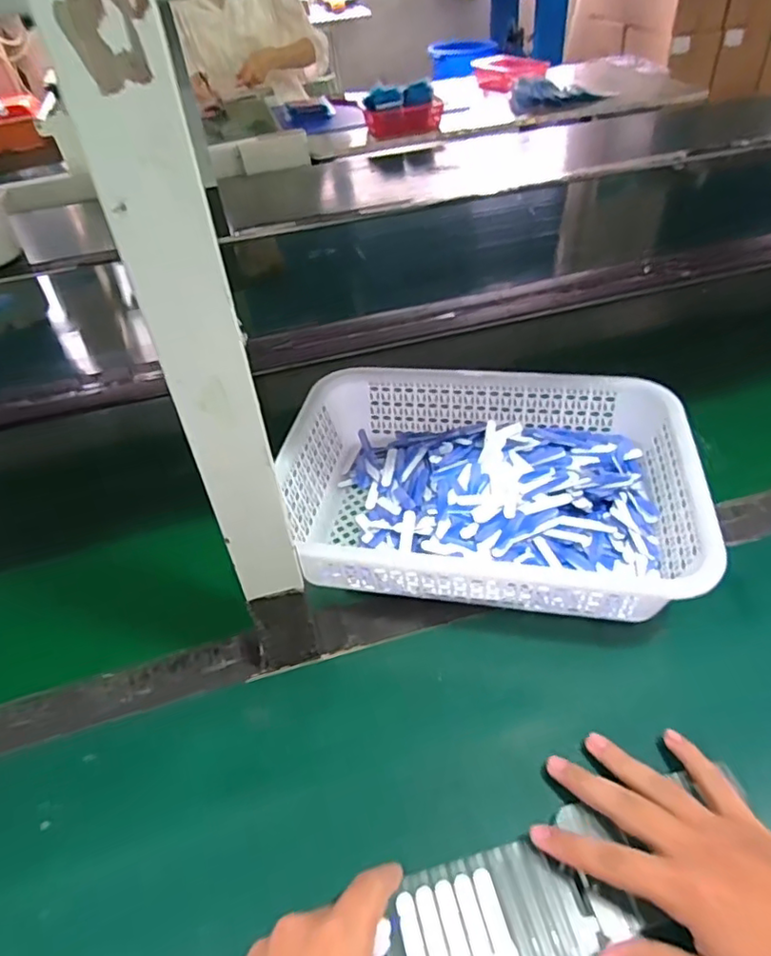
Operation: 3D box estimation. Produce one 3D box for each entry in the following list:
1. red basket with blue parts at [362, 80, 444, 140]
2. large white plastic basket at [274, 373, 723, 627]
[{"bbox_3d":[0.046,-0.988,1.620,0.207,0.110,0.082,-20,45,-15],"label":"red basket with blue parts"},{"bbox_3d":[0.089,0.009,0.558,0.350,0.087,0.259,3,44,10],"label":"large white plastic basket"}]

